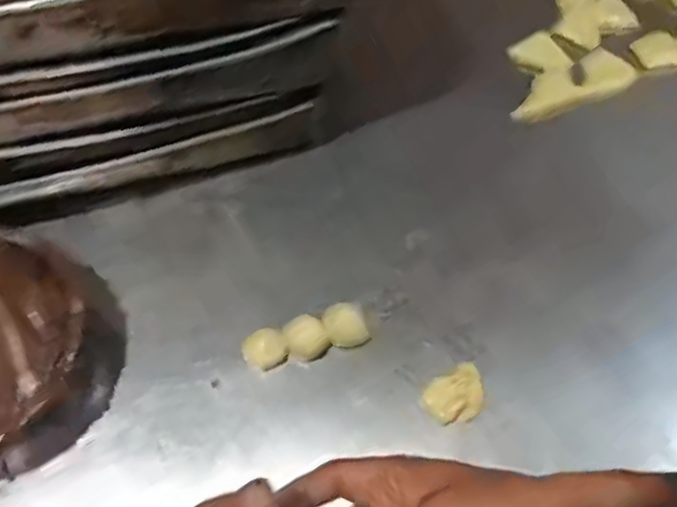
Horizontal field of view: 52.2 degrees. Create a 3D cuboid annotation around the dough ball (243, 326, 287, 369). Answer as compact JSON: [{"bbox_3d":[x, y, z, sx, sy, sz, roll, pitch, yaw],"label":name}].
[{"bbox_3d":[-0.057,0.075,0.539,0.032,0.022,0.027,-30,66,-14],"label":"dough ball"}]

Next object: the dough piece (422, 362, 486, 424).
[{"bbox_3d":[0.088,0.107,0.519,0.046,0.017,0.039,-22,64,-11],"label":"dough piece"}]

